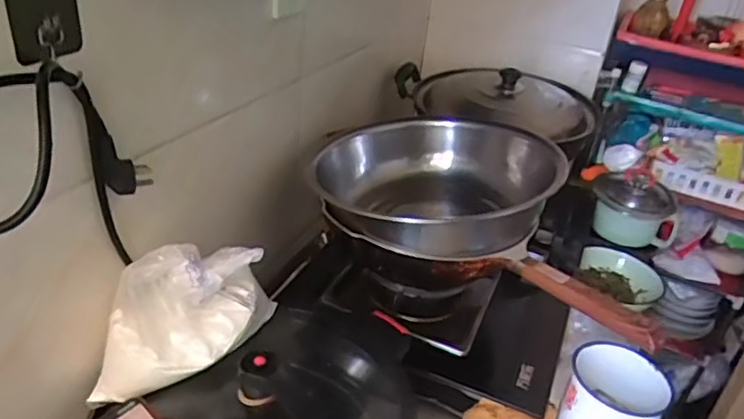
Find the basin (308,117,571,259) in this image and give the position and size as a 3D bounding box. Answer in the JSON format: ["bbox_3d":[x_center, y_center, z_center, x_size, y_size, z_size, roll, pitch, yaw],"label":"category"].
[{"bbox_3d":[0.094,-0.026,0.861,0.308,0.144,0.330,5,29,-3],"label":"basin"}]

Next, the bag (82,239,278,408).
[{"bbox_3d":[-0.190,0.102,0.626,0.193,0.146,0.092,-8,33,-24],"label":"bag"}]

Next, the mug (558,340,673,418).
[{"bbox_3d":[0.323,0.259,0.795,0.125,0.105,0.119,18,32,20],"label":"mug"}]

